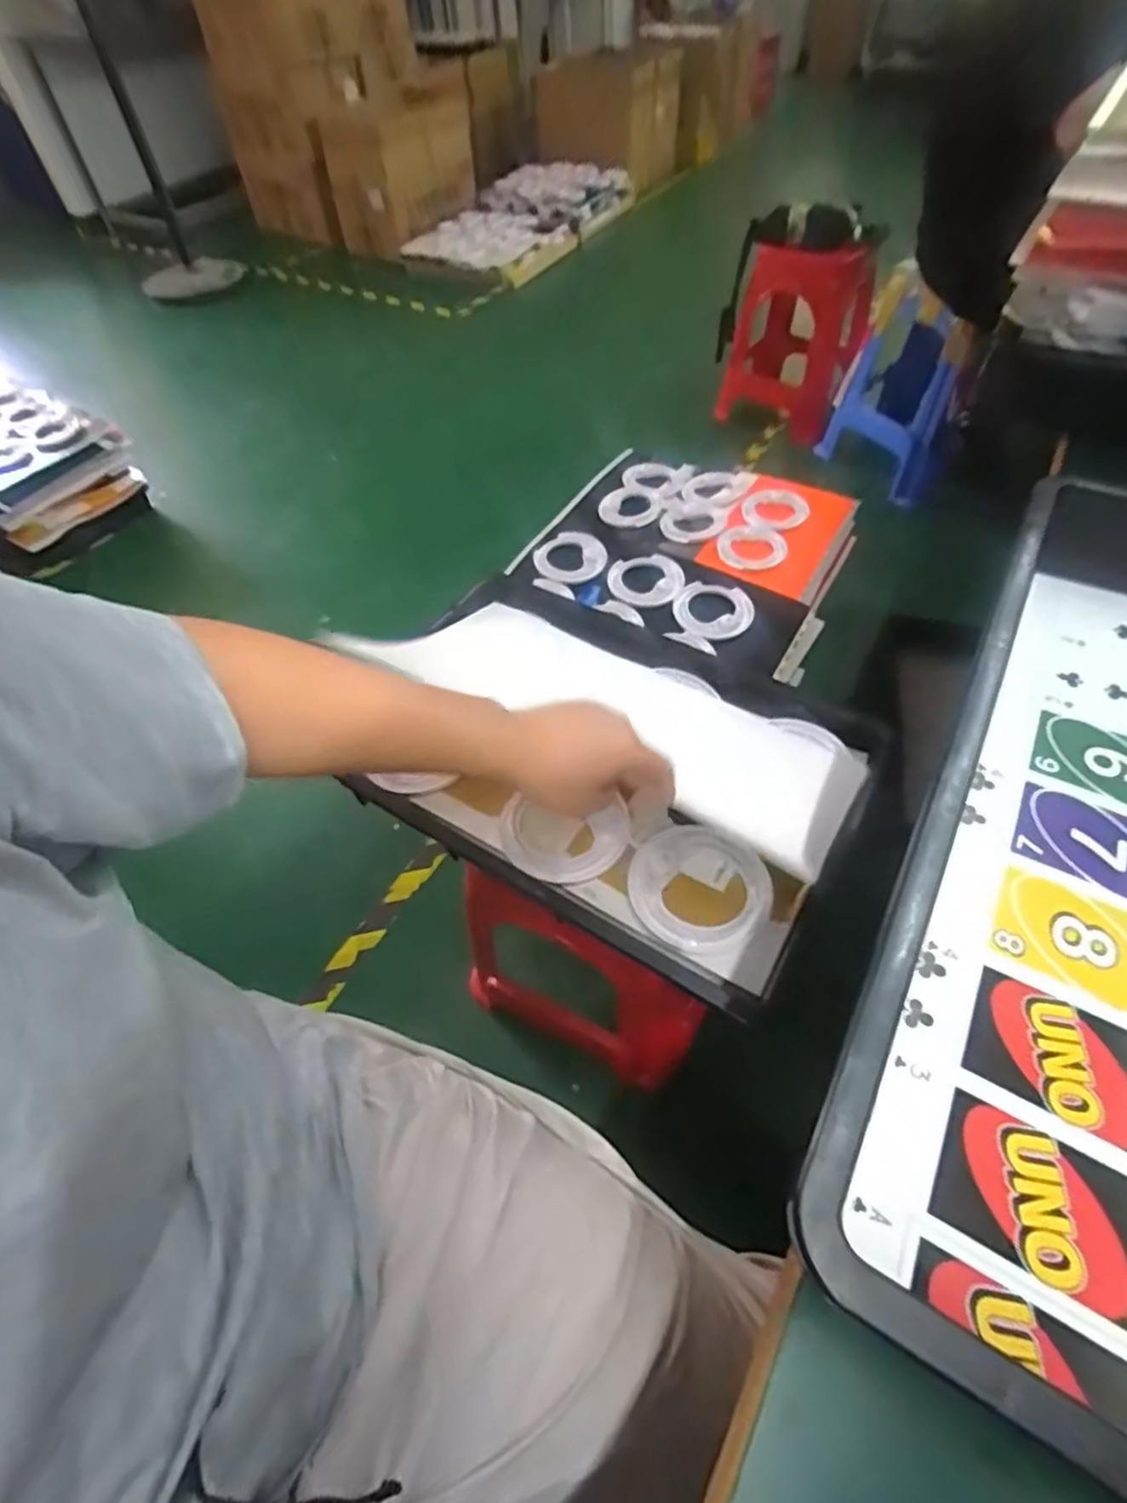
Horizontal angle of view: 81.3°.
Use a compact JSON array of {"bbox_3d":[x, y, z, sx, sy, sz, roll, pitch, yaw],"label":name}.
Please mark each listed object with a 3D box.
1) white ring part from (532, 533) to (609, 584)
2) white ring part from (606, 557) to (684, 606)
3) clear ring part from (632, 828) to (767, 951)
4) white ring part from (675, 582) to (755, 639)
[{"bbox_3d":[0.013,-0.375,1.259,0.136,0.025,0.132,-3,54,1],"label":"white ring part"},{"bbox_3d":[0.151,-0.315,1.205,0.136,0.013,0.136,-2,54,2],"label":"white ring part"},{"bbox_3d":[0.132,0.127,0.639,0.128,0.025,0.122,-2,54,2],"label":"clear ring part"},{"bbox_3d":[0.261,-0.251,1.146,0.130,0.010,0.128,-2,54,2],"label":"white ring part"}]

